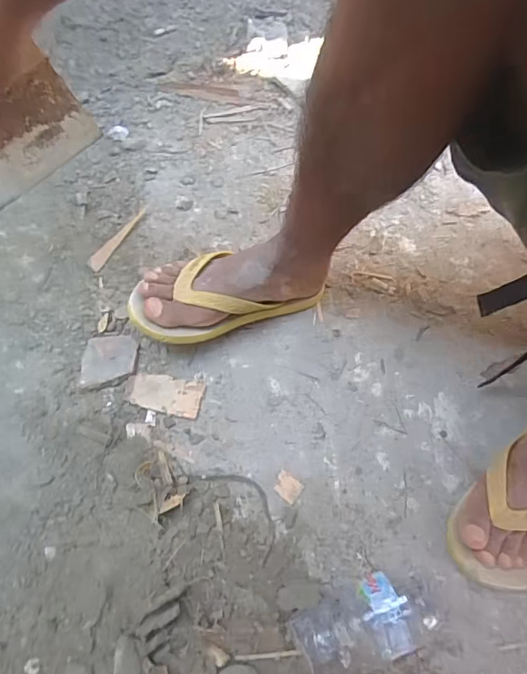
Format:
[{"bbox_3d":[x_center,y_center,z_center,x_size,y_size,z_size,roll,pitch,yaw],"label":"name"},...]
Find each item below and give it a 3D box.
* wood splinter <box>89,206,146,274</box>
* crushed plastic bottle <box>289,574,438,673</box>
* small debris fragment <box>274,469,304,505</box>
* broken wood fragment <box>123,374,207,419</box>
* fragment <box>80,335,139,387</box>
[{"bbox_3d":[-0.188,-0.131,0.612,0.017,0.006,0.113,24,66,11],"label":"wood splinter"},{"bbox_3d":[0.082,0.240,0.401,0.109,0.061,0.058,-17,65,-9],"label":"crushed plastic bottle"},{"bbox_3d":[0.025,0.151,0.479,0.028,0.004,0.024,35,68,15],"label":"small debris fragment"},{"bbox_3d":[-0.109,0.061,0.516,0.082,0.007,0.041,9,64,4],"label":"broken wood fragment"},{"bbox_3d":[-0.171,0.025,0.527,0.056,0.008,0.065,2,50,-13],"label":"fragment"}]

